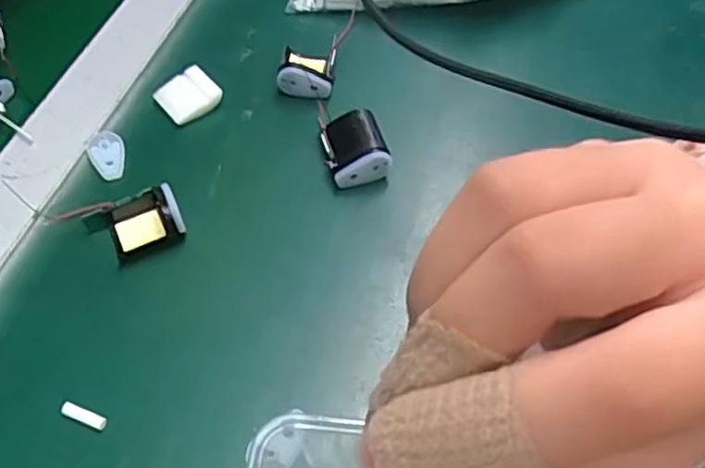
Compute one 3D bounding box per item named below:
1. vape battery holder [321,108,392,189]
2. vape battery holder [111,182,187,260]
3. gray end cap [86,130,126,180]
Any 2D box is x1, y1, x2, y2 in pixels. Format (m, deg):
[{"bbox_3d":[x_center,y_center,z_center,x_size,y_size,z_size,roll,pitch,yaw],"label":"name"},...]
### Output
[{"bbox_3d":[0.001,-0.053,0.397,0.034,0.024,0.044,-14,58,-9],"label":"vape battery holder"},{"bbox_3d":[-0.120,-0.009,0.371,0.039,0.019,0.035,-19,59,-12],"label":"vape battery holder"},{"bbox_3d":[-0.154,-0.050,0.405,0.022,0.007,0.034,-21,59,-13],"label":"gray end cap"}]

